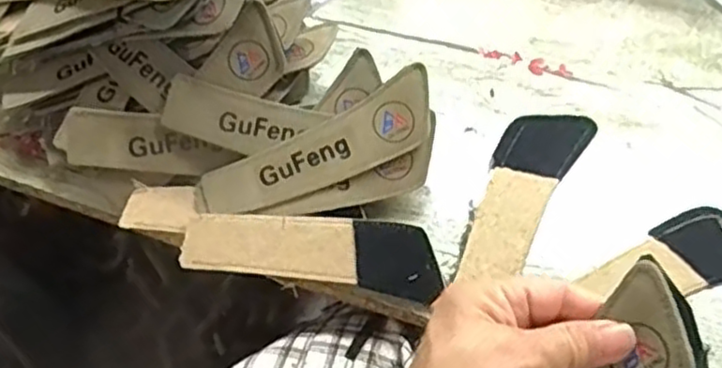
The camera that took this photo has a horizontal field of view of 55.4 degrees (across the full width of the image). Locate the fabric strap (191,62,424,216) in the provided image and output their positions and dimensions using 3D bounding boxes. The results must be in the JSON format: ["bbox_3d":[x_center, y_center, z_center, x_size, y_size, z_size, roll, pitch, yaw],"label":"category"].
[{"bbox_3d":[-0.027,-0.018,0.425,0.156,0.008,0.043,-27,77,2],"label":"fabric strap"}]

